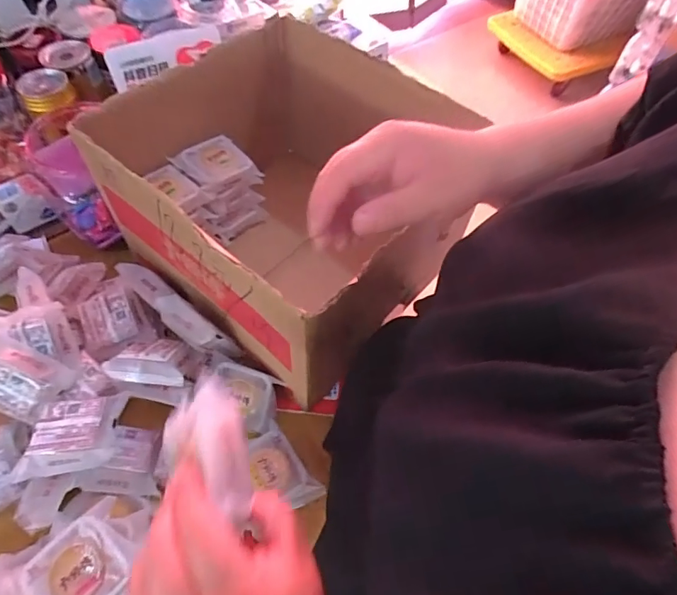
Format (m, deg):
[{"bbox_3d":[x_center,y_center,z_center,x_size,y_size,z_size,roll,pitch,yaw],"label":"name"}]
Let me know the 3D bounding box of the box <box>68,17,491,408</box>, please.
[{"bbox_3d":[-0.072,-0.117,0.572,0.363,0.238,0.318,34,63,18],"label":"box"}]

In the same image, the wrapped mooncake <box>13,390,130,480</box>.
[{"bbox_3d":[-0.254,0.129,0.438,0.084,0.030,0.068,-10,58,-8],"label":"wrapped mooncake"}]

